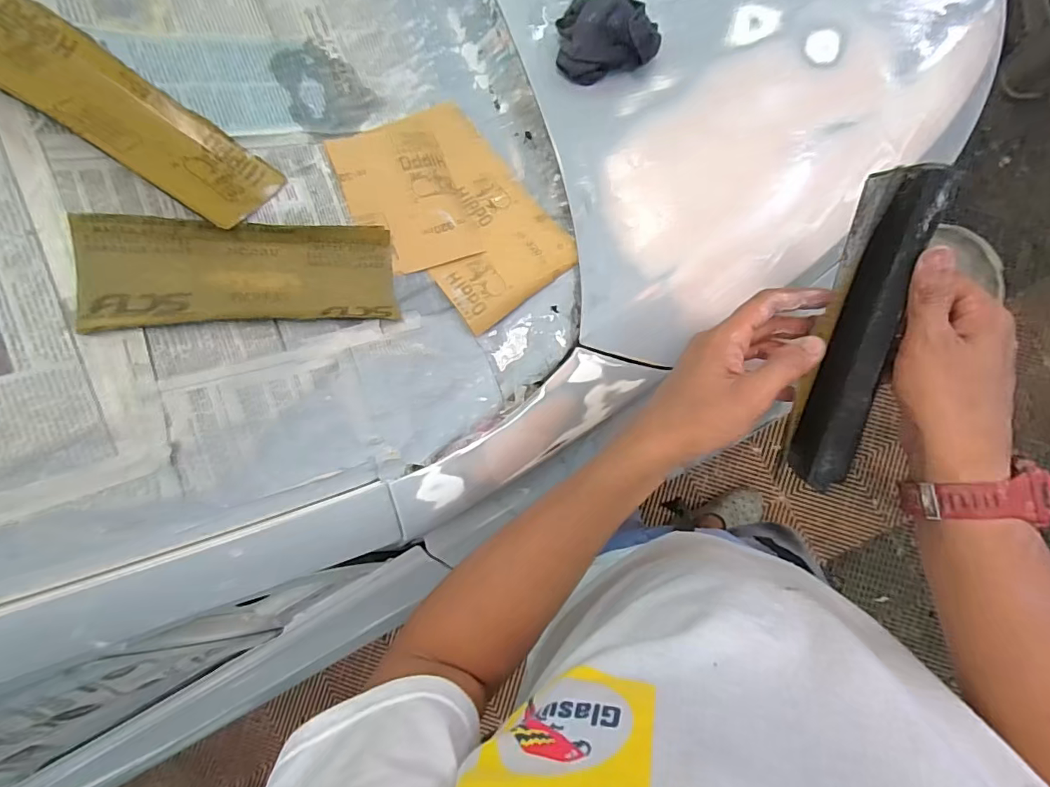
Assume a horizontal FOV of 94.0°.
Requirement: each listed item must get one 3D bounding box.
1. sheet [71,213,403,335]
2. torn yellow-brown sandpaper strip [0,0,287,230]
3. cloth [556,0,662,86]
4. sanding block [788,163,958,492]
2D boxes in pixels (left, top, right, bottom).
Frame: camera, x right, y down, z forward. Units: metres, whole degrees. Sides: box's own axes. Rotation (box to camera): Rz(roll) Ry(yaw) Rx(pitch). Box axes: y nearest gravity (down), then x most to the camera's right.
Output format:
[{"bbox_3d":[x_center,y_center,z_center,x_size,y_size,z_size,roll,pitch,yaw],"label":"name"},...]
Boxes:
[{"bbox_3d":[-0.225,-0.100,0.410,0.227,0.013,0.085,-7,85,-29],"label":"sheet"},{"bbox_3d":[-0.311,-0.215,0.380,0.215,0.007,0.083,33,52,-17],"label":"torn yellow-brown sandpaper strip"},{"bbox_3d":[0.082,-0.365,0.499,0.096,0.051,0.069,-7,86,3],"label":"cloth"},{"bbox_3d":[0.244,-0.042,0.362,0.036,0.044,0.226,8,108,4],"label":"sanding block"}]

